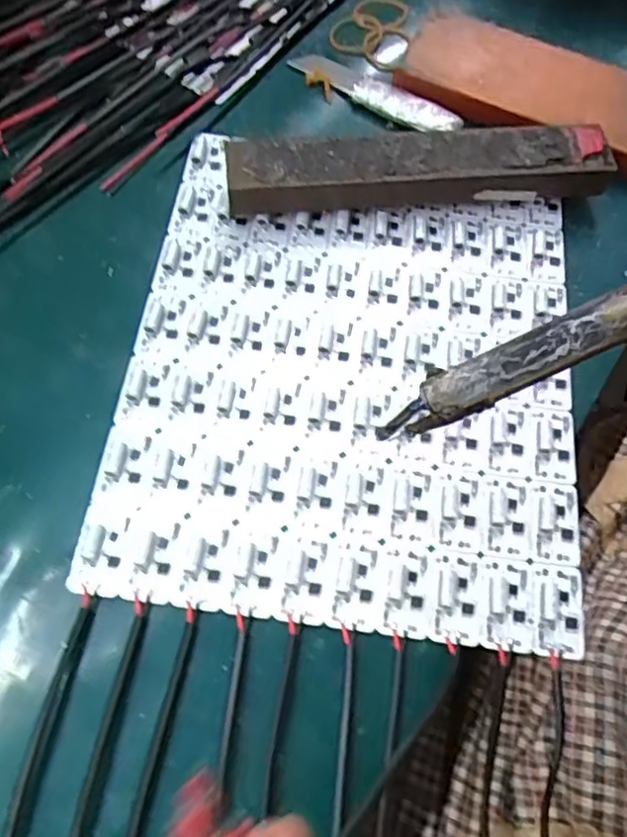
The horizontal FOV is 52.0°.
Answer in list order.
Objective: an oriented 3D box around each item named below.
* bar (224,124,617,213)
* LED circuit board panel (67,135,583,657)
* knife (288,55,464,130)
[{"bbox_3d":[0.053,-0.125,0.326,0.191,0.030,0.029,-4,65,-5],"label":"bar"},{"bbox_3d":[0.018,-0.020,0.290,0.195,0.008,0.218,8,65,0],"label":"LED circuit board panel"},{"bbox_3d":[0.034,-0.186,0.367,0.107,0.015,0.016,36,68,13],"label":"knife"}]

